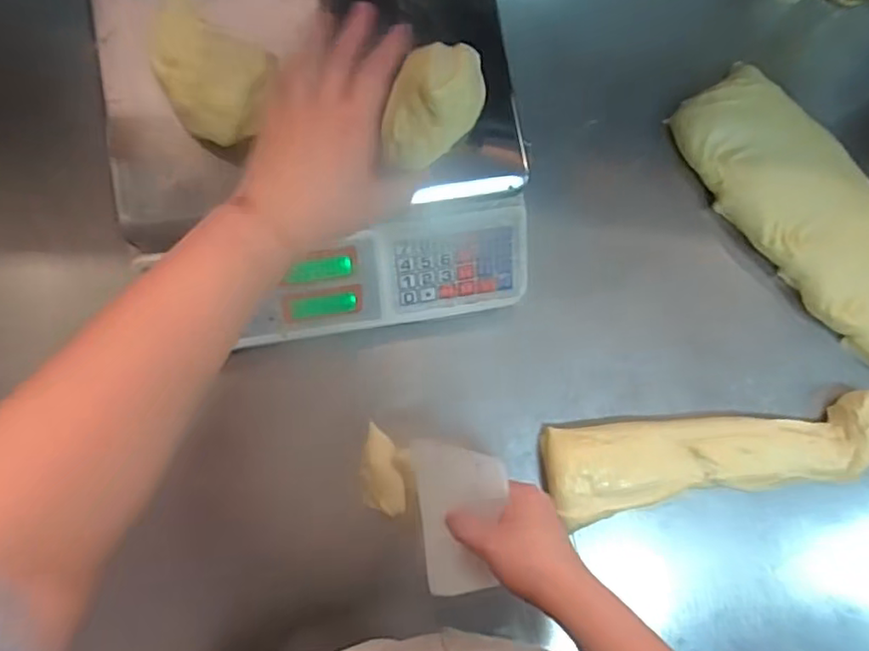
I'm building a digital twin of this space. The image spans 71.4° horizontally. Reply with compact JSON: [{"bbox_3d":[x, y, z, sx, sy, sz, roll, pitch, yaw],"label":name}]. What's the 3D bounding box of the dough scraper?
[{"bbox_3d":[0.021,0.159,0.501,0.086,0.011,0.125,-12,81,35],"label":"dough scraper"}]

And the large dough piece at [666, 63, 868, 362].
[{"bbox_3d":[0.403,-0.108,0.626,0.126,0.052,0.369,-44,92,-6],"label":"large dough piece"}]

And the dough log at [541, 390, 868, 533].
[{"bbox_3d":[0.280,0.129,0.604,0.353,0.048,0.084,-6,84,-10],"label":"dough log"}]

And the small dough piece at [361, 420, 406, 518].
[{"bbox_3d":[-0.049,0.138,0.572,0.037,0.016,0.081,-4,84,-10],"label":"small dough piece"}]

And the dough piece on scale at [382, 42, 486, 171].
[{"bbox_3d":[0.002,-0.171,0.461,0.067,0.052,0.093,18,86,-4],"label":"dough piece on scale"}]

